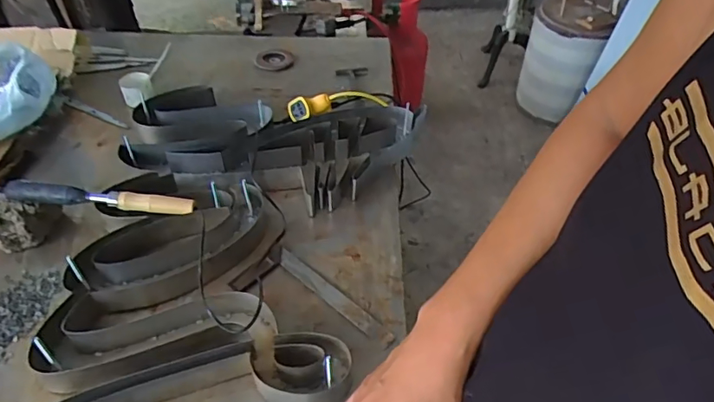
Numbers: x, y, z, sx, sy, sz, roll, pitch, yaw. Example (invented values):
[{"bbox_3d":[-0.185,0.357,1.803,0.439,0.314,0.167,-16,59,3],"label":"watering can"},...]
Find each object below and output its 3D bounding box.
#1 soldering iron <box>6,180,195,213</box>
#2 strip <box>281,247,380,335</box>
[{"bbox_3d":[-0.423,-0.004,0.854,0.297,0.040,0.030,3,45,1],"label":"soldering iron"},{"bbox_3d":[-0.048,0.139,0.812,0.202,0.008,0.029,33,53,27],"label":"strip"}]

